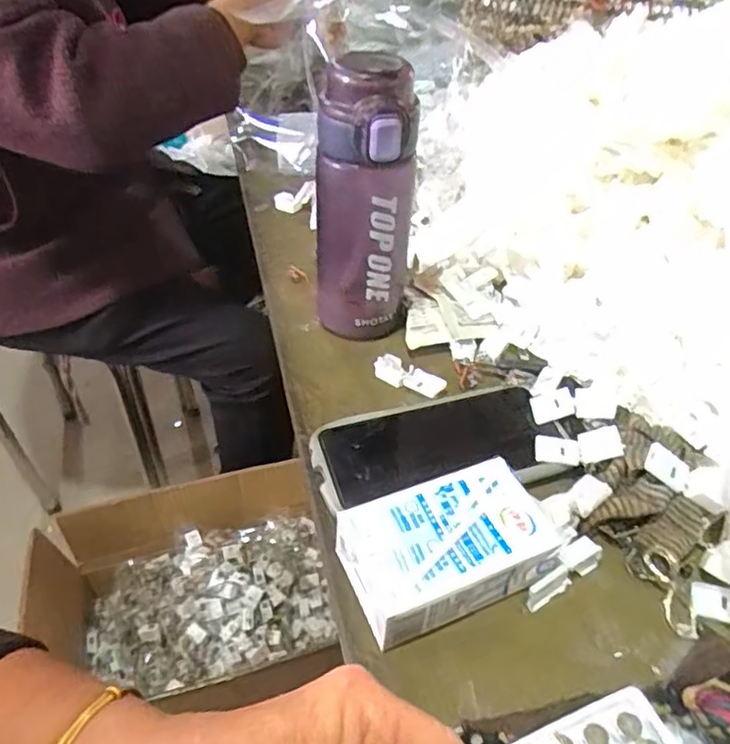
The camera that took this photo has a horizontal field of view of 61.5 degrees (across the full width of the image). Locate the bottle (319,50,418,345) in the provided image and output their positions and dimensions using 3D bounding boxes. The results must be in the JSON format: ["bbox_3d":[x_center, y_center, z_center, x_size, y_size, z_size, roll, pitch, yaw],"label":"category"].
[{"bbox_3d":[0.000,-0.112,0.449,0.071,0.201,0.055,1,42,-2],"label":"bottle"}]

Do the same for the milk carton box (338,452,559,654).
[{"bbox_3d":[0.045,0.096,0.341,0.109,0.033,0.068,-14,45,-18],"label":"milk carton box"}]

